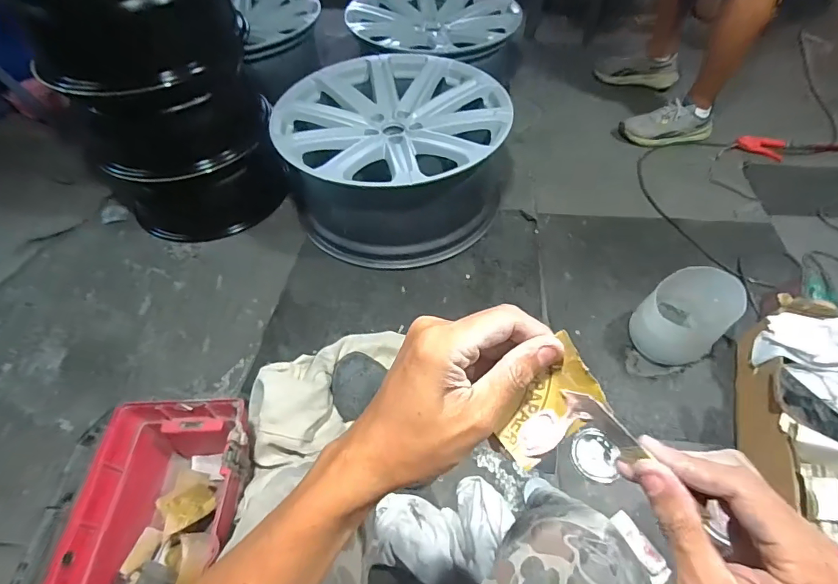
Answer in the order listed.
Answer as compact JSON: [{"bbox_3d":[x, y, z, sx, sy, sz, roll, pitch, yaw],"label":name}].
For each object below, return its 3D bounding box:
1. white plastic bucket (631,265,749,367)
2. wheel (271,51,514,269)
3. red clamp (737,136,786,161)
[{"bbox_3d":[0.524,0.046,0.869,0.156,0.127,0.145,-1,52,1],"label":"white plastic bucket"},{"bbox_3d":[-0.060,-0.356,1.121,0.523,0.262,0.527,-1,52,1],"label":"wheel"},{"bbox_3d":[1.037,-0.439,1.340,0.130,0.042,0.066,29,57,22],"label":"red clamp"}]

